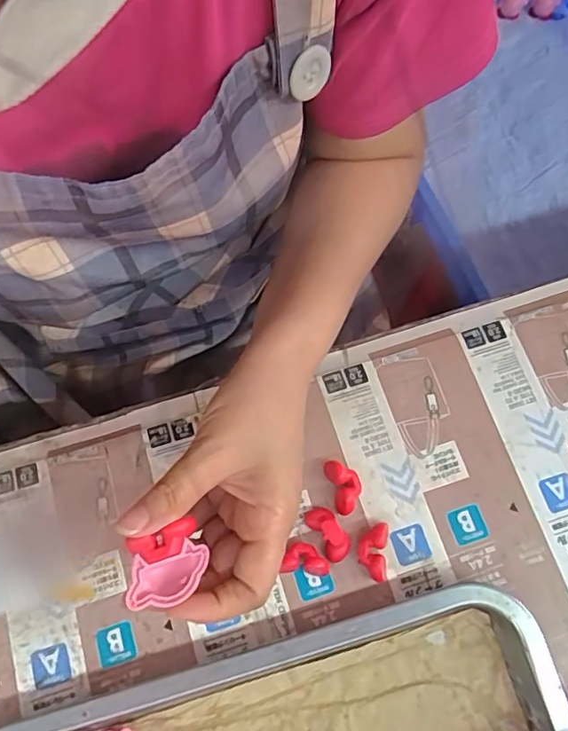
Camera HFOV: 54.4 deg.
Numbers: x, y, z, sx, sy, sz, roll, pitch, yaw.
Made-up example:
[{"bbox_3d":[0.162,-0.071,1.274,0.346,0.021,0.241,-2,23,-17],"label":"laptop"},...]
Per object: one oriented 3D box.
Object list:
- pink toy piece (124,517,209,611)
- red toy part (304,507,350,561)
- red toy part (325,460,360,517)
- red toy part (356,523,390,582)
[{"bbox_3d":[-0.052,0.088,0.243,0.036,0.009,0.030,-19,72,-6],"label":"pink toy piece"},{"bbox_3d":[0.025,0.096,0.318,0.016,0.013,0.031,-32,74,-10],"label":"red toy part"},{"bbox_3d":[0.036,0.071,0.327,0.017,0.014,0.031,-16,72,-5],"label":"red toy part"},{"bbox_3d":[0.051,0.106,0.316,0.017,0.014,0.031,5,71,2],"label":"red toy part"}]

